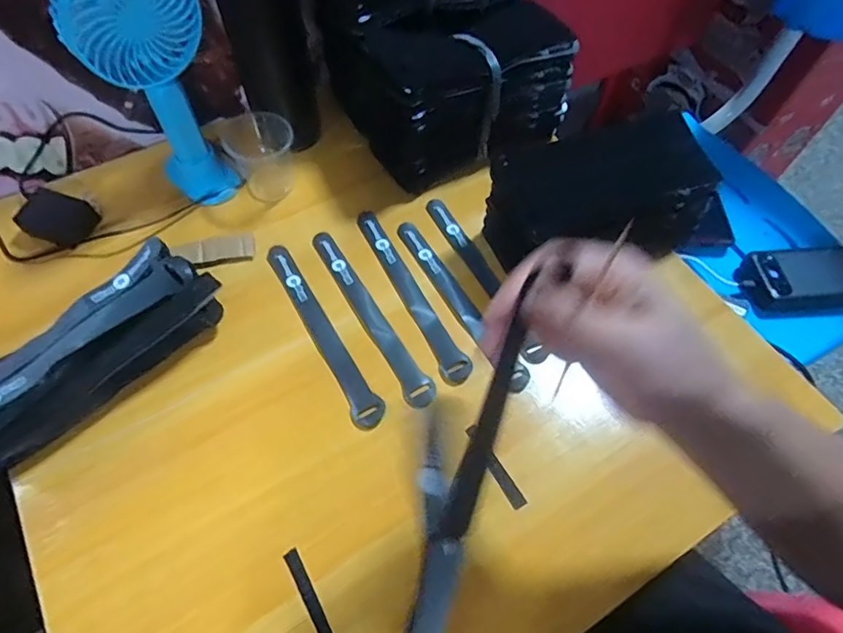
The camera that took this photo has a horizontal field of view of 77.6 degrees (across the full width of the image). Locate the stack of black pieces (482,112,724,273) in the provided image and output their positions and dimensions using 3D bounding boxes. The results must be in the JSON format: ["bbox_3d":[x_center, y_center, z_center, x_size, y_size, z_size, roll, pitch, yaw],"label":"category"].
[{"bbox_3d":[0.167,-0.107,0.481,0.206,0.081,0.105,-23,64,-15],"label":"stack of black pieces"}]

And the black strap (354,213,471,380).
[{"bbox_3d":[-0.013,-0.025,0.482,0.025,0.005,0.203,-28,62,-8],"label":"black strap"}]

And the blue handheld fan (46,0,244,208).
[{"bbox_3d":[-0.225,-0.195,0.456,0.098,0.204,0.069,-17,62,-12],"label":"blue handheld fan"}]

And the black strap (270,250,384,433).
[{"bbox_3d":[-0.089,0.011,0.459,0.026,0.004,0.199,-30,64,-14],"label":"black strap"}]

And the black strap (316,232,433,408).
[{"bbox_3d":[-0.046,-0.004,0.468,0.023,0.005,0.199,-28,62,-13],"label":"black strap"}]

